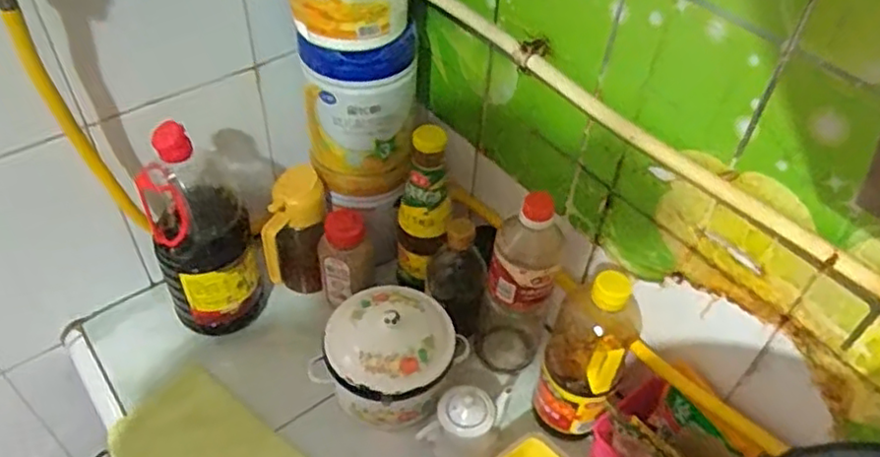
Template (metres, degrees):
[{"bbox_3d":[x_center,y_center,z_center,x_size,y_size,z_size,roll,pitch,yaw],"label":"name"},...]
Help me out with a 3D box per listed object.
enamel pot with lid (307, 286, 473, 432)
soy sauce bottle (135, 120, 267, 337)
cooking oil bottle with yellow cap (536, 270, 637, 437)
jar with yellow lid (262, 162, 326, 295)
[{"bbox_3d":[-0.060,0.151,0.801,0.147,0.134,0.144,2,48,-2],"label":"enamel pot with lid"},{"bbox_3d":[-0.286,0.004,0.803,0.111,0.285,0.101,-20,52,-21],"label":"soy sauce bottle"},{"bbox_3d":[0.155,0.139,0.730,0.084,0.230,0.089,2,48,-2],"label":"cooking oil bottle with yellow cap"},{"bbox_3d":[-0.188,0.012,0.879,0.079,0.175,0.078,-3,48,-7],"label":"jar with yellow lid"}]

